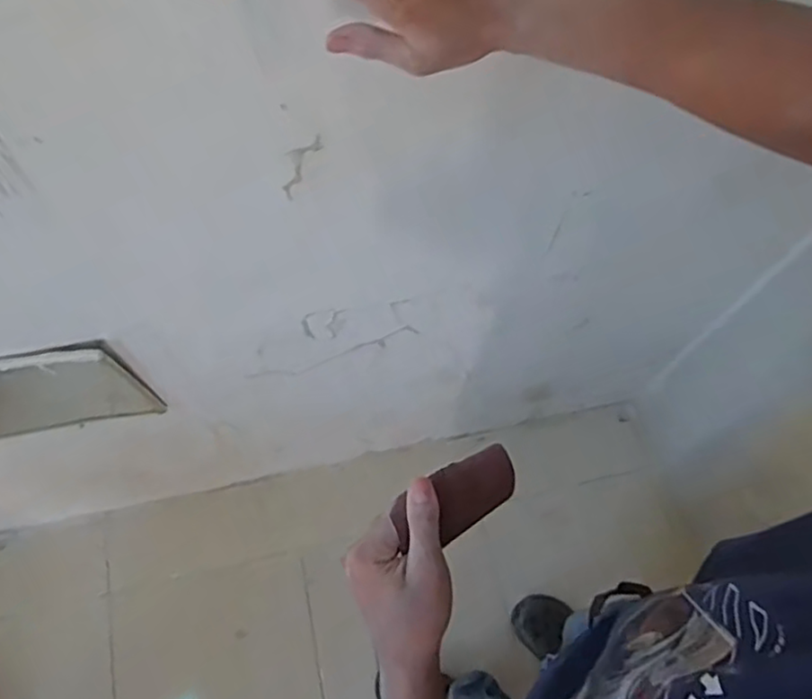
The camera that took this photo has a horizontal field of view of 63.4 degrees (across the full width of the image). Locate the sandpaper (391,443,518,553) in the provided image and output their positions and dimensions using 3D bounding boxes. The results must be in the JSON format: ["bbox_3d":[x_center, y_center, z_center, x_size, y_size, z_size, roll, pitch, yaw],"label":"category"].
[{"bbox_3d":[0.035,0.103,0.460,0.095,0.018,0.046,-32,100,-23],"label":"sandpaper"}]

